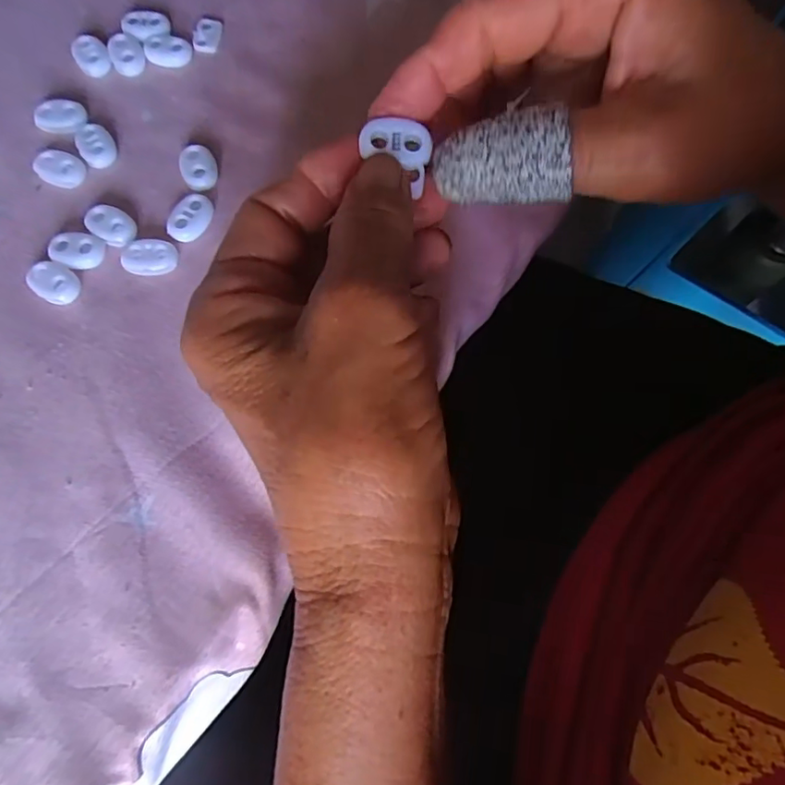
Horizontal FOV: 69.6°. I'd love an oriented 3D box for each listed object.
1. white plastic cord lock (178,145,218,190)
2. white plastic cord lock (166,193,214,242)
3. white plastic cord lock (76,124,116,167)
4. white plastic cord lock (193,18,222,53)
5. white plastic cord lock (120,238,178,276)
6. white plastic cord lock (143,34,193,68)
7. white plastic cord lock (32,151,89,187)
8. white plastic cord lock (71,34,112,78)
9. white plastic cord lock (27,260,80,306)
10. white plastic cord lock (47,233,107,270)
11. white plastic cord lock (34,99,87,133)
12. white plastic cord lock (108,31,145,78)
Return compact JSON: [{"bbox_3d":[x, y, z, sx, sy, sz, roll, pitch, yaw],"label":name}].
[{"bbox_3d":[-0.085,-0.098,0.249,0.016,0.007,0.021,-21,75,-7],"label":"white plastic cord lock"},{"bbox_3d":[-0.085,-0.074,0.241,0.014,0.006,0.023,28,75,7],"label":"white plastic cord lock"},{"bbox_3d":[-0.132,-0.110,0.251,0.015,0.005,0.021,-26,75,-9],"label":"white plastic cord lock"},{"bbox_3d":[-0.089,-0.173,0.273,0.012,0.004,0.019,8,73,1],"label":"white plastic cord lock"},{"bbox_3d":[-0.100,-0.056,0.235,0.021,0.005,0.015,1,73,-1],"label":"white plastic cord lock"},{"bbox_3d":[-0.107,-0.161,0.267,0.024,0.006,0.015,12,73,2],"label":"white plastic cord lock"},{"bbox_3d":[-0.145,-0.098,0.247,0.022,0.005,0.015,14,73,3],"label":"white plastic cord lock"},{"bbox_3d":[-0.140,-0.157,0.265,0.015,0.006,0.022,-28,76,-9],"label":"white plastic cord lock"},{"bbox_3d":[-0.138,-0.045,0.230,0.020,0.006,0.016,32,75,8],"label":"white plastic cord lock"},{"bbox_3d":[-0.131,-0.059,0.235,0.021,0.006,0.015,9,73,2],"label":"white plastic cord lock"},{"bbox_3d":[-0.149,-0.124,0.254,0.022,0.006,0.014,-6,73,-3],"label":"white plastic cord lock"},{"bbox_3d":[-0.125,-0.159,0.266,0.015,0.005,0.021,-17,74,-6],"label":"white plastic cord lock"}]

